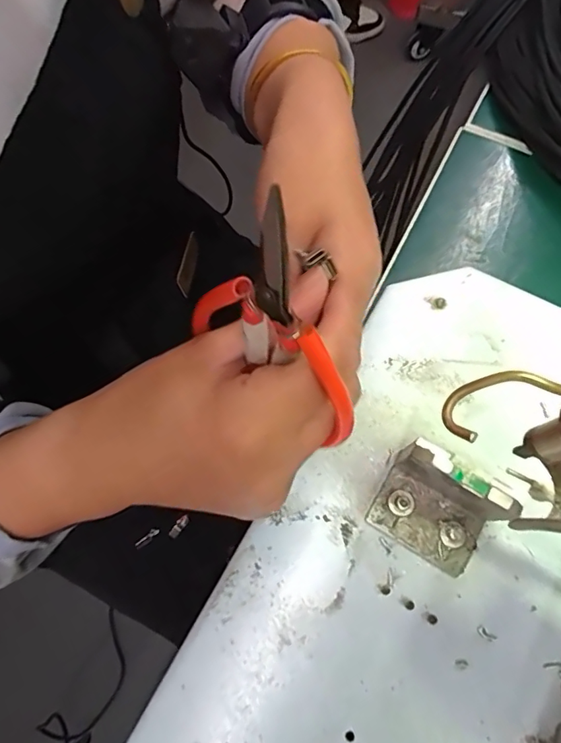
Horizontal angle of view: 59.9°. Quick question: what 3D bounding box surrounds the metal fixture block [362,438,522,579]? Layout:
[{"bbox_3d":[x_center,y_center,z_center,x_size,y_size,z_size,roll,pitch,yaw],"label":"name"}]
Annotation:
[{"bbox_3d":[0.075,0.064,0.218,0.059,0.043,0.042,30,75,10],"label":"metal fixture block"}]

